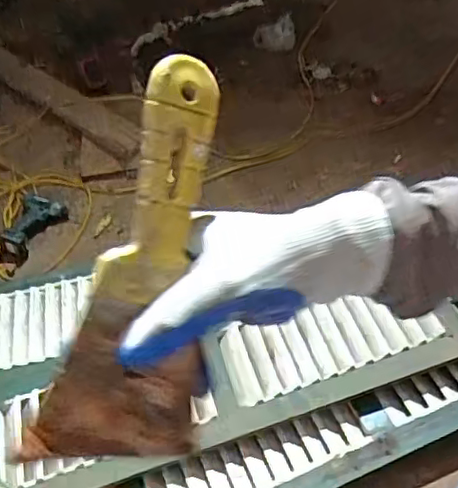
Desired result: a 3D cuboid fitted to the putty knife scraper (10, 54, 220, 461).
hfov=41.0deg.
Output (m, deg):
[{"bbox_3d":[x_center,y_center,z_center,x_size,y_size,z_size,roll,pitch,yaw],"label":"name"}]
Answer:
[{"bbox_3d":[-0.033,0.013,0.310,0.020,0.083,0.195,17,87,58],"label":"putty knife scraper"}]

